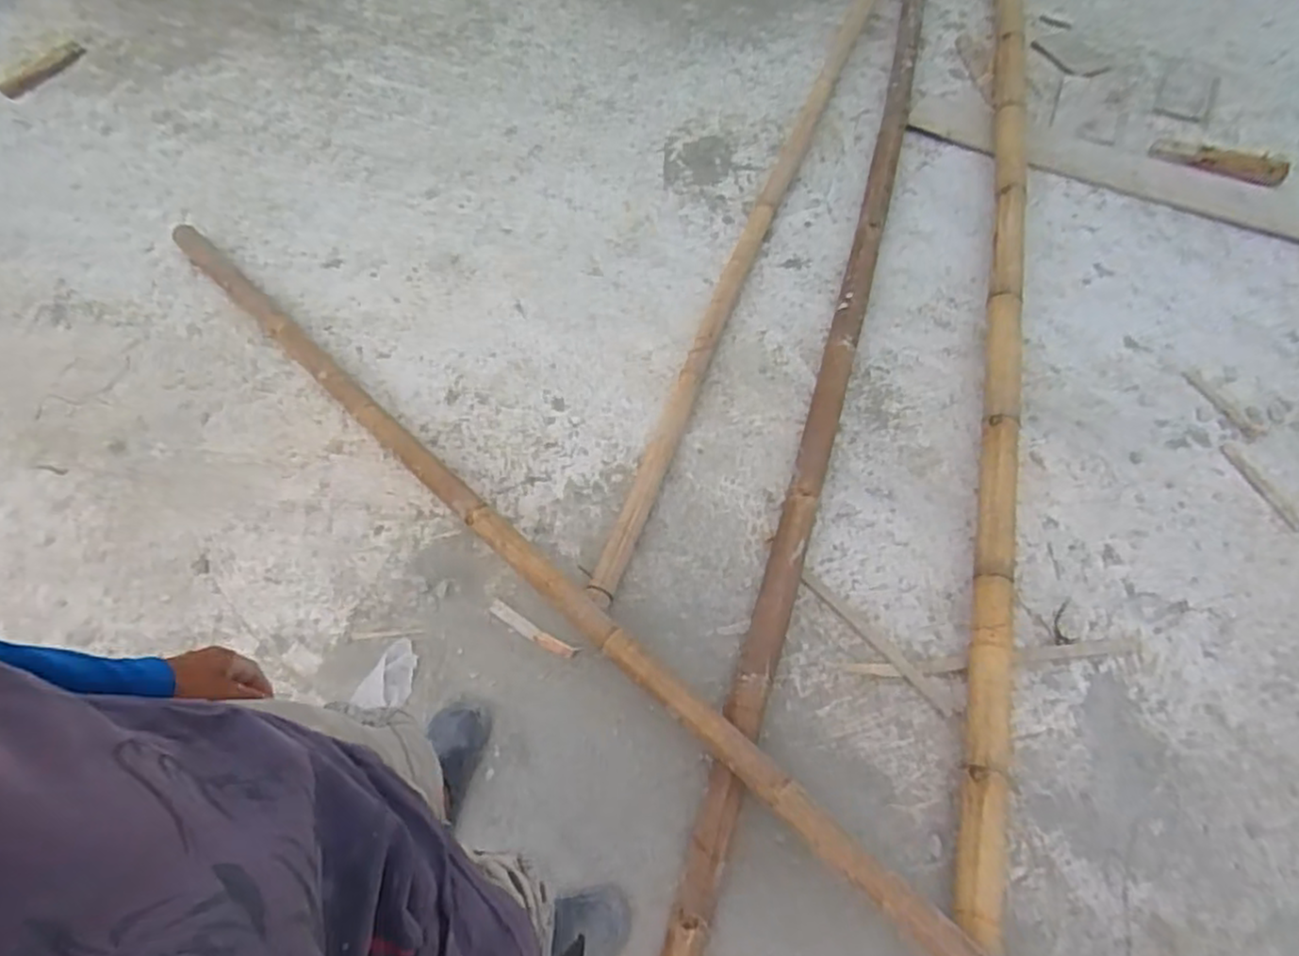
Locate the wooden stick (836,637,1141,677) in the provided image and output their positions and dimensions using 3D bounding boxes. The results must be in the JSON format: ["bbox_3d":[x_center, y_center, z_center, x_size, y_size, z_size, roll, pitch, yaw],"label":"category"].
[{"bbox_3d":[0.632,0.334,1.336,0.552,0.012,0.034,-6,60,0],"label":"wooden stick"}]

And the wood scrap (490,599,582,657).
[{"bbox_3d":[-0.228,0.295,1.404,0.195,0.008,0.030,26,64,19],"label":"wood scrap"}]

